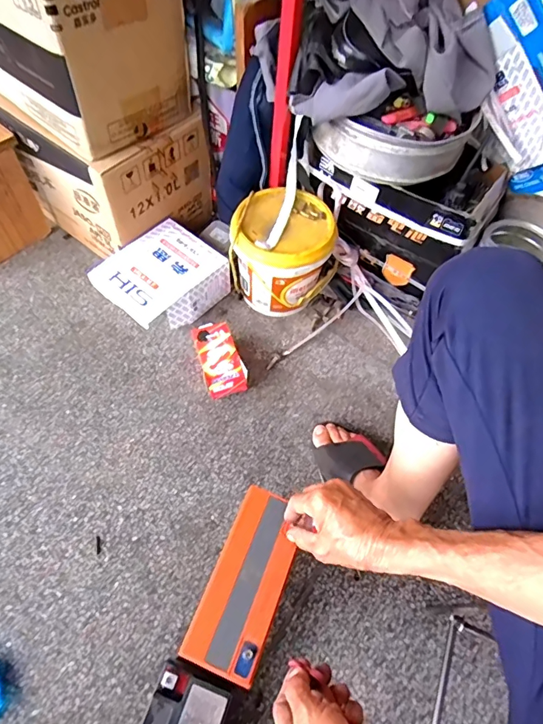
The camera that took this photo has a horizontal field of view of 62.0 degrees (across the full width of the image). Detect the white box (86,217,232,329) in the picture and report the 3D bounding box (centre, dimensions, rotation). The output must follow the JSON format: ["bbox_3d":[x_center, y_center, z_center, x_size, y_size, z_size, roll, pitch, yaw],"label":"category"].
[{"bbox_3d":[-0.200,-0.144,0.827,0.165,0.098,0.193,40,64,19],"label":"white box"}]

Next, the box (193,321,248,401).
[{"bbox_3d":[-0.089,-0.005,0.768,0.068,0.069,0.120,-15,61,-13],"label":"box"}]

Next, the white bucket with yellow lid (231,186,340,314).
[{"bbox_3d":[0.024,-0.187,0.824,0.180,0.179,0.159,10,58,2],"label":"white bucket with yellow lid"}]

